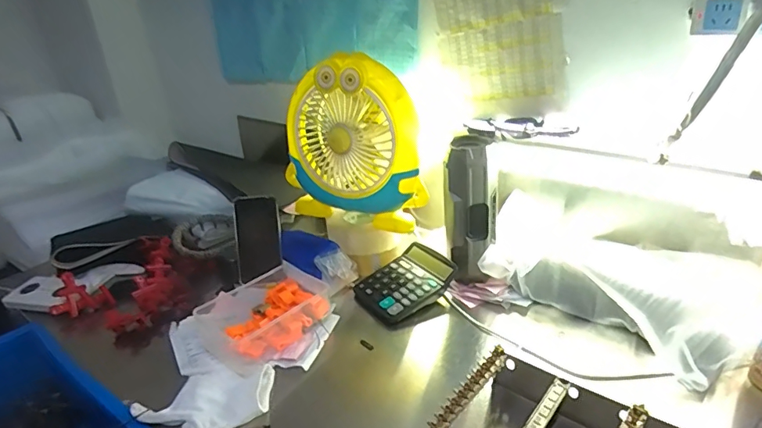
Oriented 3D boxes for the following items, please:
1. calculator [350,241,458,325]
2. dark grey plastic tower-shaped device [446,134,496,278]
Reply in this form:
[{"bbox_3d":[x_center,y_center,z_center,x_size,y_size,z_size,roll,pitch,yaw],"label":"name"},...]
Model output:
[{"bbox_3d":[0.042,0.109,0.793,0.158,0.039,0.123,-18,30,-25],"label":"calculator"},{"bbox_3d":[0.138,-0.001,0.764,0.080,0.218,0.056,1,27,11],"label":"dark grey plastic tower-shaped device"}]

